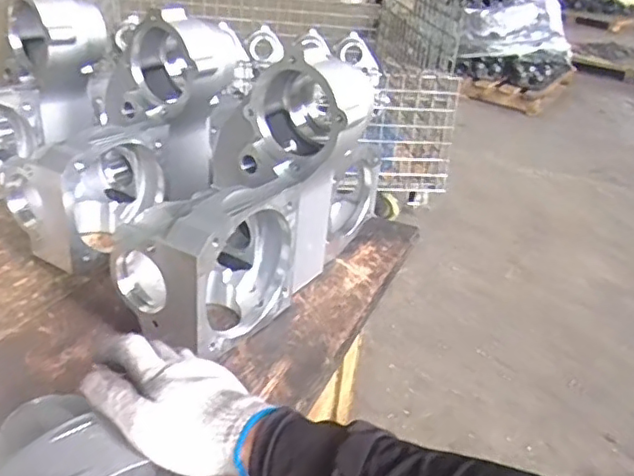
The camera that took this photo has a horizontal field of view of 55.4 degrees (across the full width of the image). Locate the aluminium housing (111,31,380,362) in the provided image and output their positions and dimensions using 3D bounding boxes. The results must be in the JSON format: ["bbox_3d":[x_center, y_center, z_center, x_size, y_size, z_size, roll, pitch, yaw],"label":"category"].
[{"bbox_3d":[-0.051,-0.070,0.802,0.192,0.290,0.440,20,32,22],"label":"aluminium housing"}]

